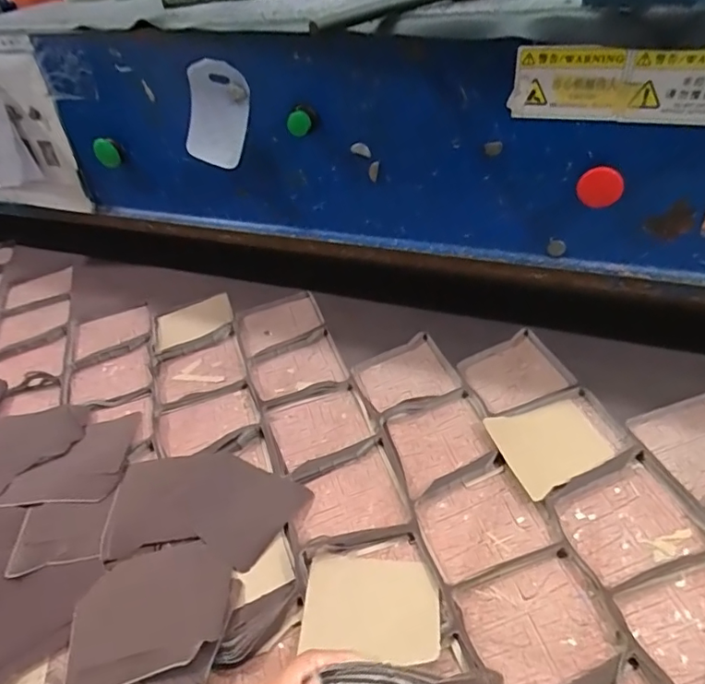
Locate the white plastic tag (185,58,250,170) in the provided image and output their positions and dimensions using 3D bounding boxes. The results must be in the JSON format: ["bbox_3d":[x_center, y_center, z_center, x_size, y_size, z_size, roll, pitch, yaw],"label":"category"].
[{"bbox_3d":[-0.155,-0.258,0.592,0.069,0.114,0.017,20,40,2],"label":"white plastic tag"}]

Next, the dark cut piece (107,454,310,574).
[{"bbox_3d":[-0.140,0.159,0.510,0.182,0.005,0.109,4,45,4],"label":"dark cut piece"}]

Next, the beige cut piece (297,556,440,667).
[{"bbox_3d":[0.015,0.216,0.430,0.108,0.011,0.076,2,43,10],"label":"beige cut piece"}]

